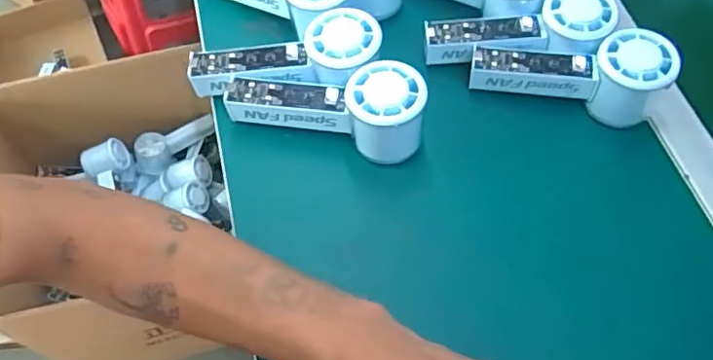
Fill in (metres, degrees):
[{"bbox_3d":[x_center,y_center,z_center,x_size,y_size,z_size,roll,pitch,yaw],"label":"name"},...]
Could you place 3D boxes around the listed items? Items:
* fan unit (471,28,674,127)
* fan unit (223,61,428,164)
[{"bbox_3d":[0.171,-0.083,0.461,0.150,0.062,0.050,6,60,16],"label":"fan unit"},{"bbox_3d":[-0.021,-0.054,0.437,0.153,0.058,0.054,6,60,15],"label":"fan unit"}]

